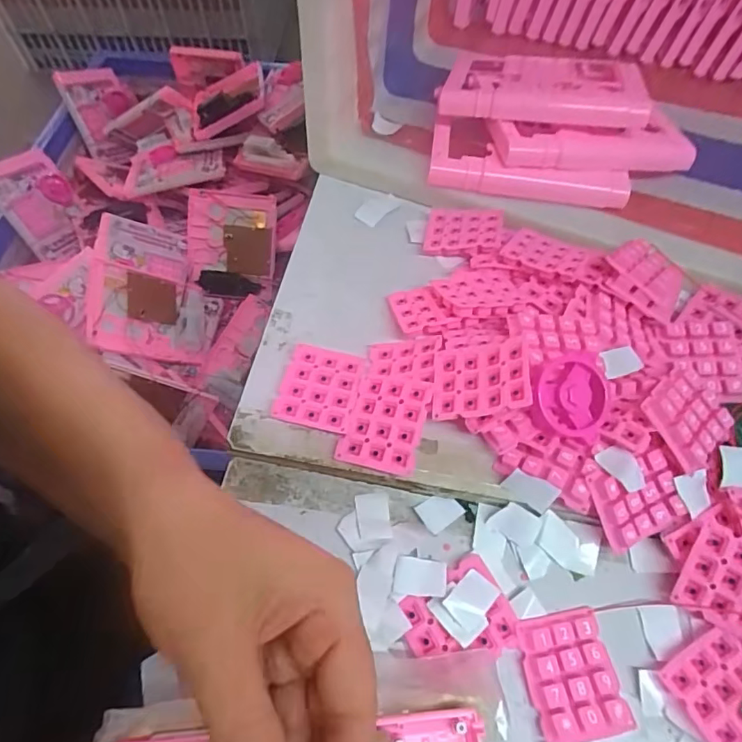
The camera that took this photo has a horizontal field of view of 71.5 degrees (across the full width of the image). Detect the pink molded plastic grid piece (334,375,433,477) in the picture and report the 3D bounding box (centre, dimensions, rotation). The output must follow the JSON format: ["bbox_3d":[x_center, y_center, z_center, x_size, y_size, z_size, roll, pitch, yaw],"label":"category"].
[{"bbox_3d":[0.009,0.032,0.321,0.048,0.005,0.059,8,68,24],"label":"pink molded plastic grid piece"}]

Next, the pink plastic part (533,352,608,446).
[{"bbox_3d":[0.119,0.013,0.306,0.044,0.016,0.052,14,80,4],"label":"pink plastic part"}]

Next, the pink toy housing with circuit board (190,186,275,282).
[{"bbox_3d":[-0.221,-0.217,0.819,0.135,0.023,0.131,1,97,-1],"label":"pink toy housing with circuit board"}]

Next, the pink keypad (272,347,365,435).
[{"bbox_3d":[-0.034,0.011,0.342,0.052,0.005,0.056,13,60,6],"label":"pink keypad"}]

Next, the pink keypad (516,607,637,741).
[{"bbox_3d":[0.108,0.162,0.275,0.046,0.008,0.058,-8,60,-6],"label":"pink keypad"}]

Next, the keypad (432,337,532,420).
[{"bbox_3d":[0.066,0.005,0.312,0.057,0.005,0.050,-11,52,26],"label":"keypad"}]

